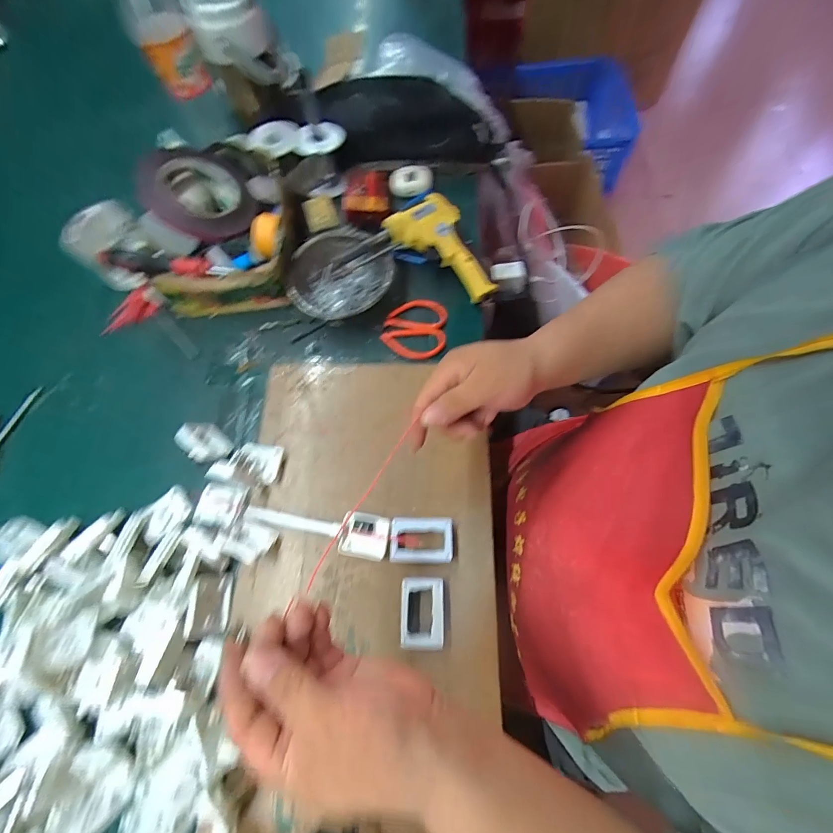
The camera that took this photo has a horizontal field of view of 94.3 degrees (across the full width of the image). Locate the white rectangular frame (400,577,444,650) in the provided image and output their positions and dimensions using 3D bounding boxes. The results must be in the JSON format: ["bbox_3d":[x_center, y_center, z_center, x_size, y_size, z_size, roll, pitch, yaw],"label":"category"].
[{"bbox_3d":[0.006,0.185,0.366,0.040,0.011,0.060,1,70,3],"label":"white rectangular frame"}]

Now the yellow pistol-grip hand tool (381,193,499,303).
[{"bbox_3d":[0.041,-0.213,0.490,0.151,0.029,0.080,45,76,-2],"label":"yellow pistol-grip hand tool"}]

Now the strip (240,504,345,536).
[{"bbox_3d":[-0.128,0.110,0.403,0.103,0.015,0.015,9,71,6],"label":"strip"}]

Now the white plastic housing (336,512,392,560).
[{"bbox_3d":[-0.053,0.122,0.395,0.048,0.014,0.042,8,70,6],"label":"white plastic housing"}]

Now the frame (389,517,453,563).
[{"bbox_3d":[0.005,0.123,0.389,0.061,0.011,0.043,0,70,3],"label":"frame"}]

